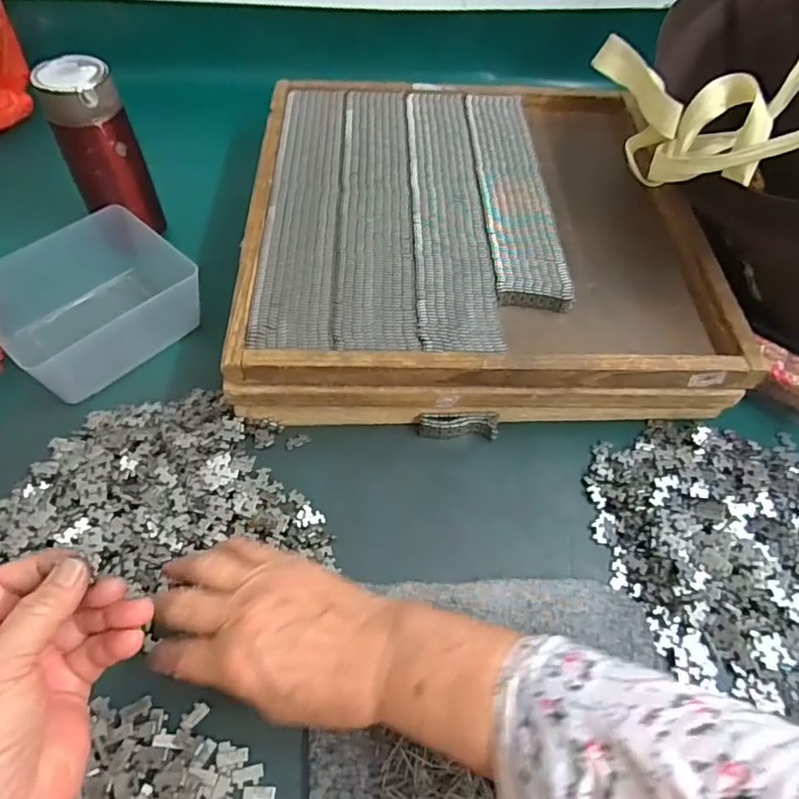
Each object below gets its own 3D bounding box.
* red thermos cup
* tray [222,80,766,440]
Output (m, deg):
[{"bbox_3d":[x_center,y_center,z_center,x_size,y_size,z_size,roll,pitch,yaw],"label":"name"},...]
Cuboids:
[{"bbox_3d":[-0.269,-0.223,0.518,0.063,0.141,0.056,-20,57,-18],"label":"red thermos cup"},{"bbox_3d":[0.067,-0.159,0.544,0.389,0.086,0.394,1,53,-2],"label":"tray"}]

